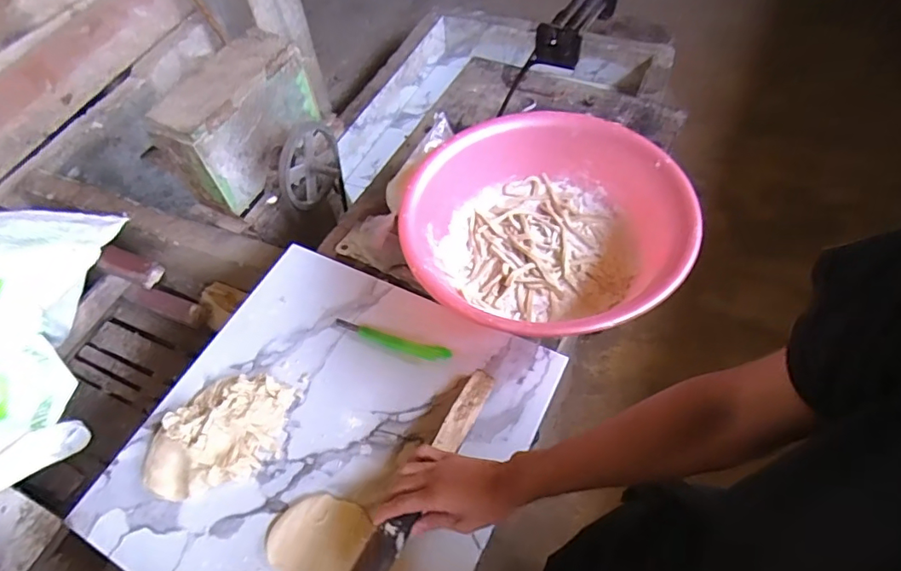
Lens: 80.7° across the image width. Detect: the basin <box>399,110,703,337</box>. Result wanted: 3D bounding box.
[{"bbox_3d":[0.141,-0.087,0.821,0.402,0.130,0.405,-2,54,3],"label":"basin"}]

